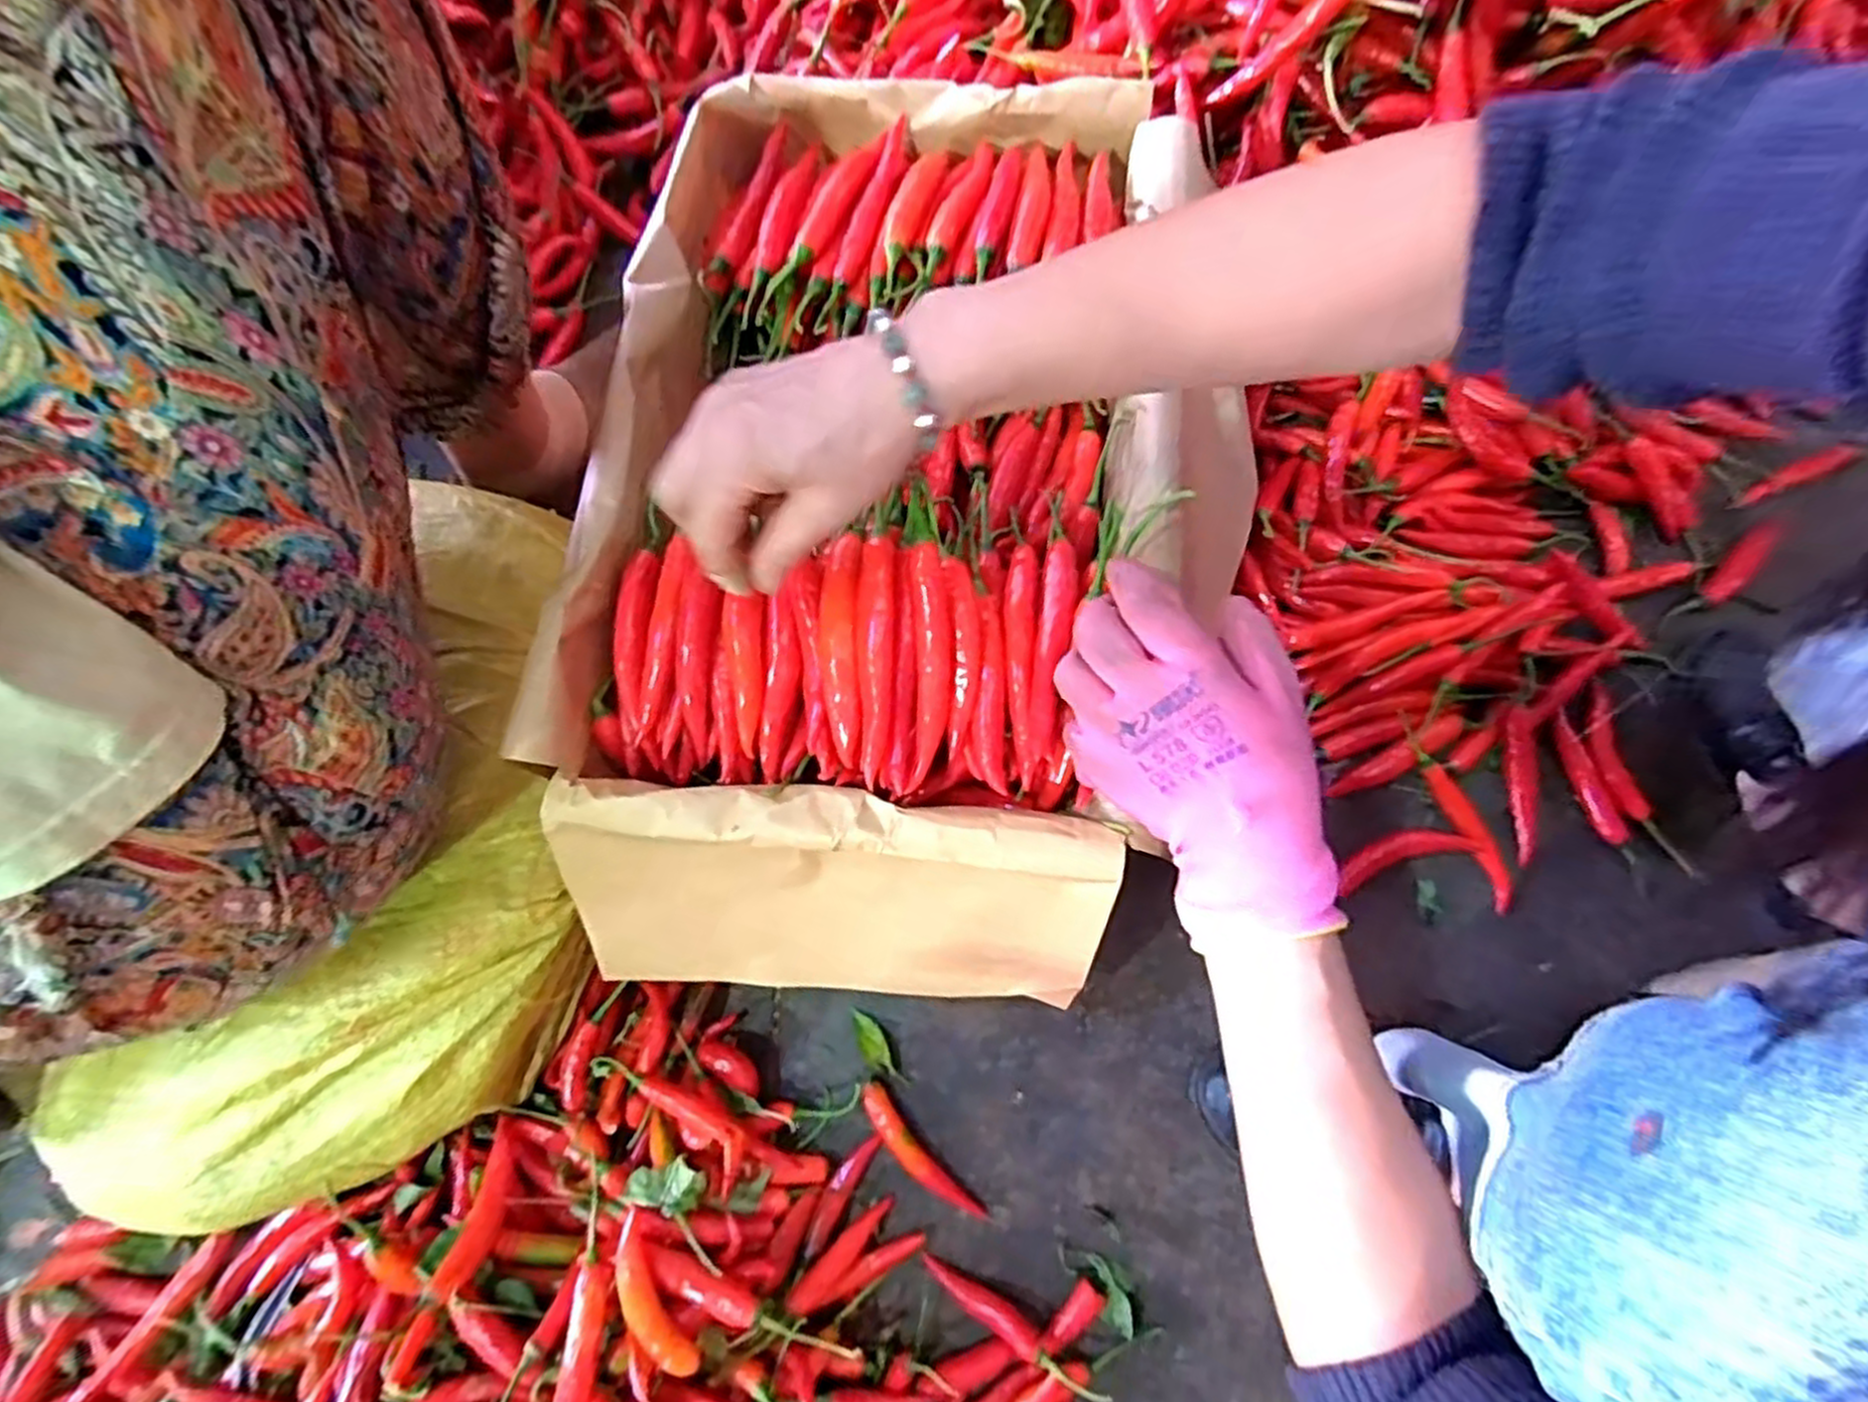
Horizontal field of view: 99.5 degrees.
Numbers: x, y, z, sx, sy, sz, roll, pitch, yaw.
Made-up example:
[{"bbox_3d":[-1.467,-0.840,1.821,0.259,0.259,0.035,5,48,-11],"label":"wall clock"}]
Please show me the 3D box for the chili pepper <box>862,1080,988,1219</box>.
[{"bbox_3d":[-0.011,0.300,0.519,0.020,0.013,0.107,-41,79,-8],"label":"chili pepper"}]

